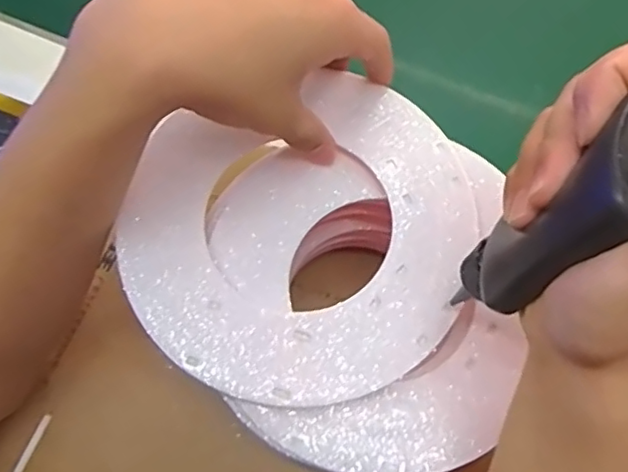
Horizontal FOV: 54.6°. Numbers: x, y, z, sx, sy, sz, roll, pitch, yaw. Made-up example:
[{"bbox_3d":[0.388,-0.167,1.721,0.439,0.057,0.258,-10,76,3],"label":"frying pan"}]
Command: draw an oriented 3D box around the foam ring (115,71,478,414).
[{"bbox_3d":[-0.005,-0.001,0.333,0.187,0.007,0.174,1,70,-2],"label":"foam ring"}]

